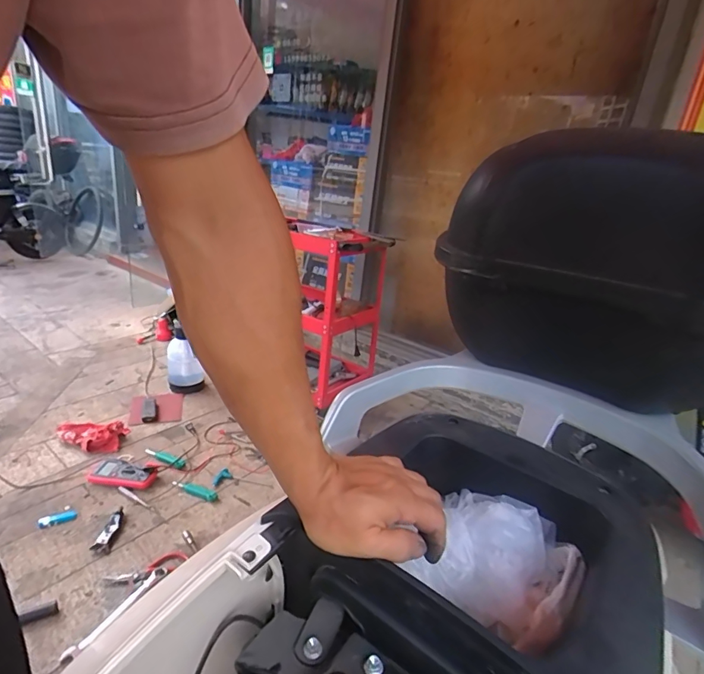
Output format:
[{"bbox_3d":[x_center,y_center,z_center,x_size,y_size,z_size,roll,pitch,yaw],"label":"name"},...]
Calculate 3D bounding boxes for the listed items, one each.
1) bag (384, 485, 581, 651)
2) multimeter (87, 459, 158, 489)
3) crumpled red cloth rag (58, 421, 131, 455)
[{"bbox_3d":[0.138,0.208,0.417,0.135,0.064,0.111,18,23,27],"label":"bag"},{"bbox_3d":[-0.691,0.415,1.327,0.182,0.032,0.098,9,21,5],"label":"multimeter"},{"bbox_3d":[-0.889,0.334,1.471,0.225,0.051,0.122,5,21,-5],"label":"crumpled red cloth rag"}]

